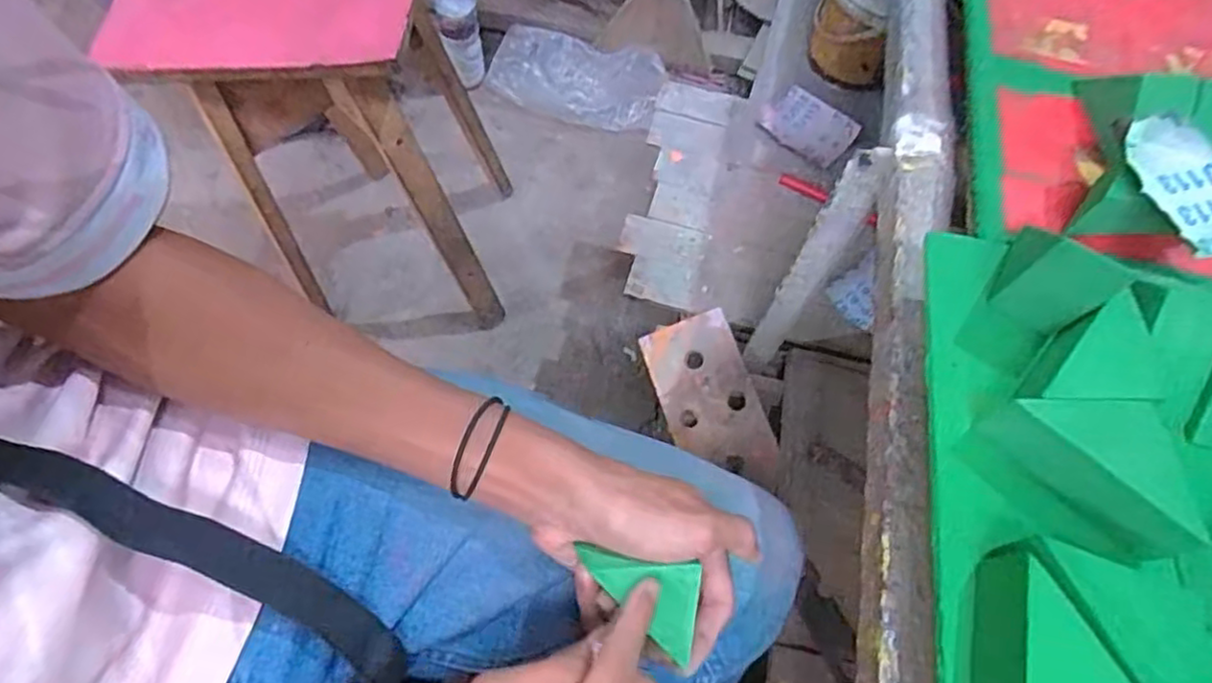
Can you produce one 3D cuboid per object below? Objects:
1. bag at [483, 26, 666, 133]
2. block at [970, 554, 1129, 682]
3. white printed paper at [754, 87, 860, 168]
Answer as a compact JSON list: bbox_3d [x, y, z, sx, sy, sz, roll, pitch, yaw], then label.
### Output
[{"bbox_3d":[-0.049,-0.459,1.176,0.301,0.070,0.148,12,64,3],"label":"bag"},{"bbox_3d":[0.160,0.110,0.232,0.052,0.030,0.056,17,65,5],"label":"block"},{"bbox_3d":[0.242,-0.261,0.812,0.085,0.017,0.106,-41,73,-20],"label":"white printed paper"}]

